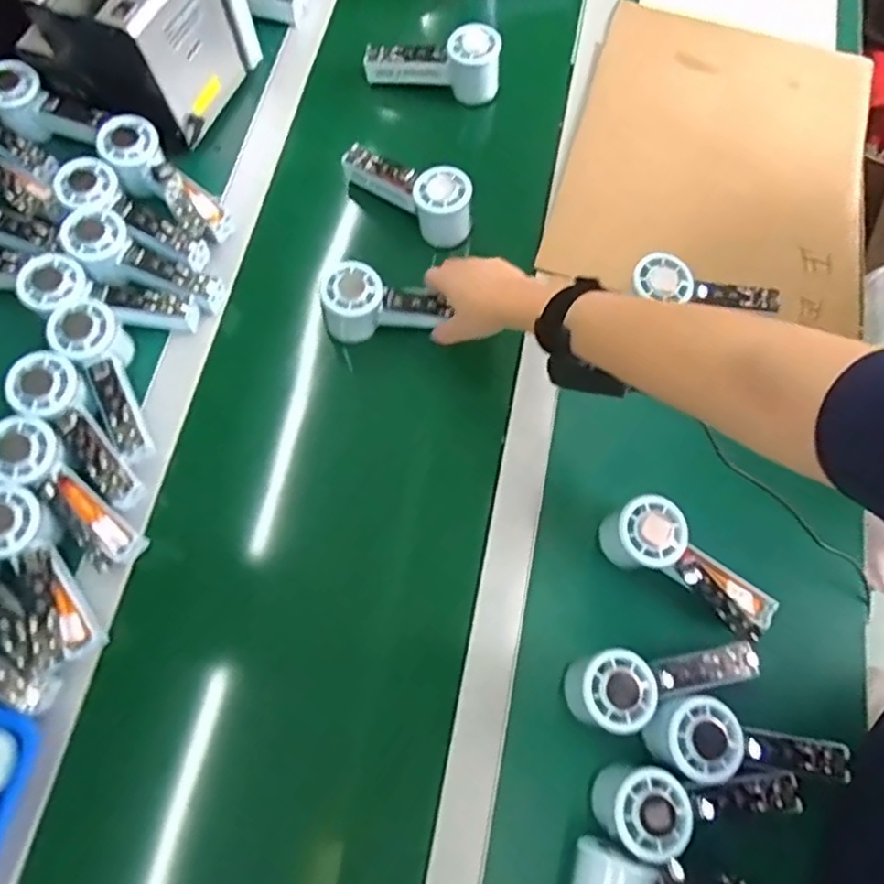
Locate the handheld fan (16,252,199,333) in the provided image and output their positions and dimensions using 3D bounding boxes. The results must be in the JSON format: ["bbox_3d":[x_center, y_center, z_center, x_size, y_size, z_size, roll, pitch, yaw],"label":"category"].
[{"bbox_3d":[-0.311,-0.135,0.605,0.158,0.039,0.058,13,72,-16],"label":"handheld fan"}]

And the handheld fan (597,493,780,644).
[{"bbox_3d":[0.207,0.105,0.554,0.162,0.052,0.059,35,75,-4],"label":"handheld fan"}]

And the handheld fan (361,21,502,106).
[{"bbox_3d":[-0.011,-0.423,0.725,0.151,0.061,0.051,9,72,14],"label":"handheld fan"}]

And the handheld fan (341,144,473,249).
[{"bbox_3d":[-0.032,-0.268,0.666,0.146,0.049,0.055,41,76,10],"label":"handheld fan"}]

